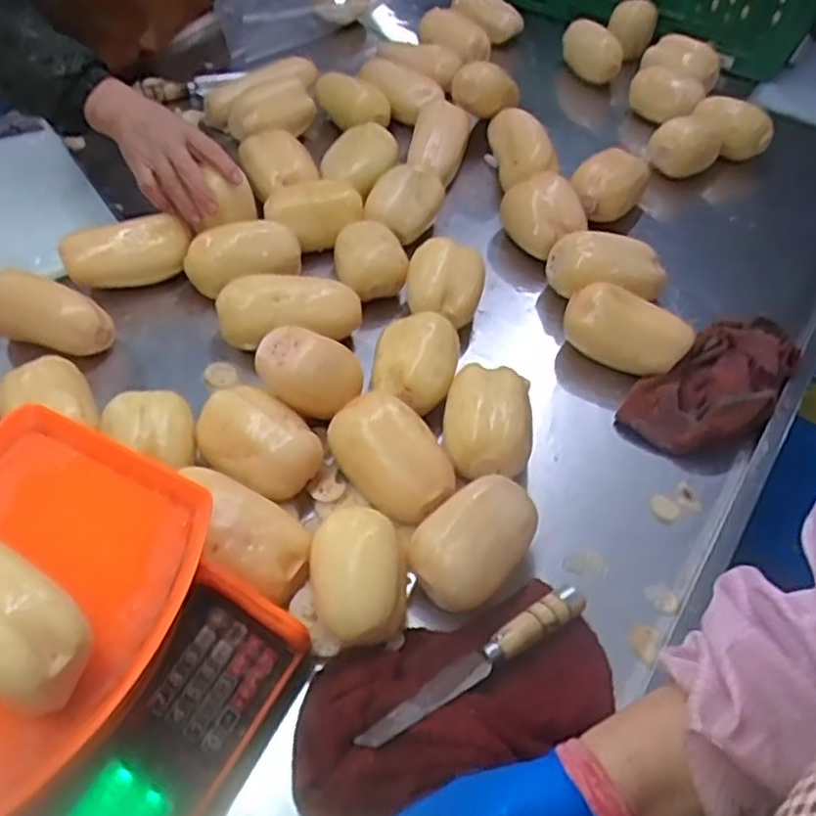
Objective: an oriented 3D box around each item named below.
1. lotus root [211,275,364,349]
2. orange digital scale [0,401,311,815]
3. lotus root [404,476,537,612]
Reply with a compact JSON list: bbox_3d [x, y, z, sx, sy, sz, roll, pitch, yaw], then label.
[{"bbox_3d":[-0.127,-0.102,0.788,0.154,0.061,0.068,-2,51,-4],"label":"lotus root"},{"bbox_3d":[-0.249,0.176,0.515,0.280,0.121,0.287,22,54,16],"label":"orange digital scale"},{"bbox_3d":[0.058,0.115,0.629,0.123,0.071,0.080,-37,61,-27],"label":"lotus root"}]

